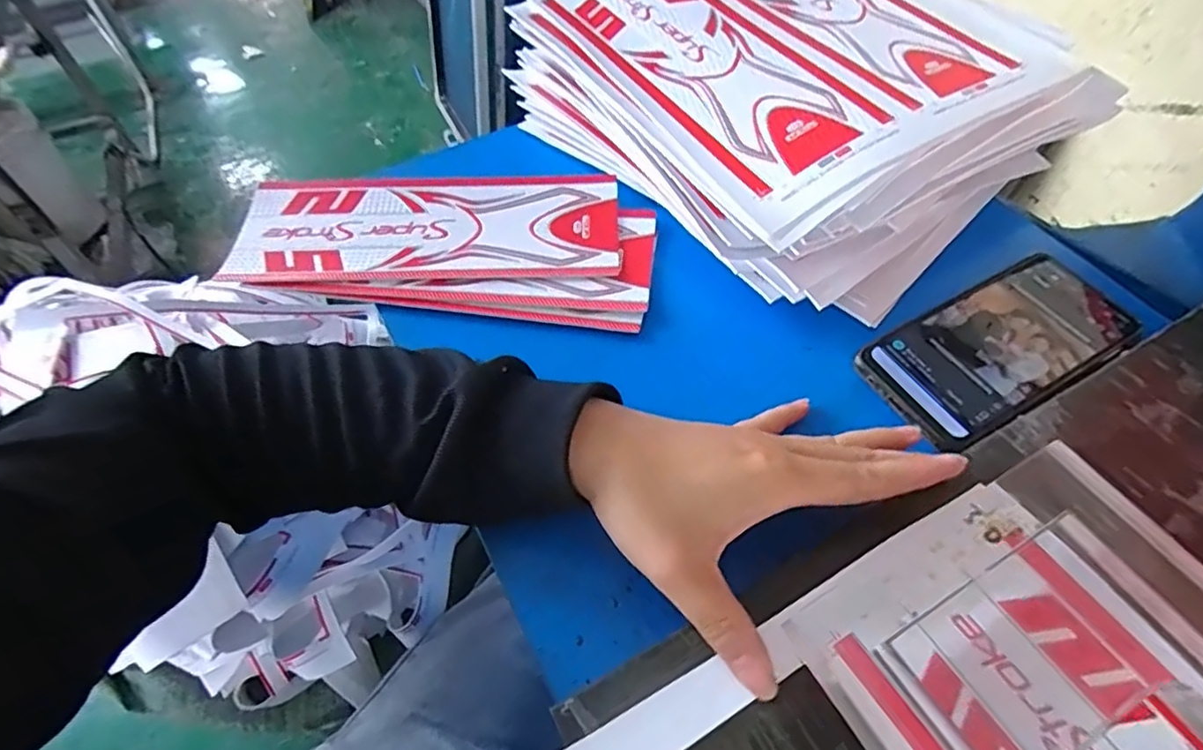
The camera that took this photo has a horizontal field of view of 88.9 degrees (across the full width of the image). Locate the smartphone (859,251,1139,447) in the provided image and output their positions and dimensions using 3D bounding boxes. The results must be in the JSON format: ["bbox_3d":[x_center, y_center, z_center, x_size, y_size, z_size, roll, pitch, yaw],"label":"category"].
[{"bbox_3d":[0.234,-0.018,0.359,0.161,0.014,0.077,-27,58,-15],"label":"smartphone"}]

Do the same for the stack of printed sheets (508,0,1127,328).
[{"bbox_3d":[0.130,-0.222,0.463,0.292,0.084,0.360,-32,60,-18],"label":"stack of printed sheets"}]

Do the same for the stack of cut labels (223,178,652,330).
[{"bbox_3d":[-0.109,-0.097,0.424,0.288,0.014,0.122,5,55,6],"label":"stack of cut labels"}]

